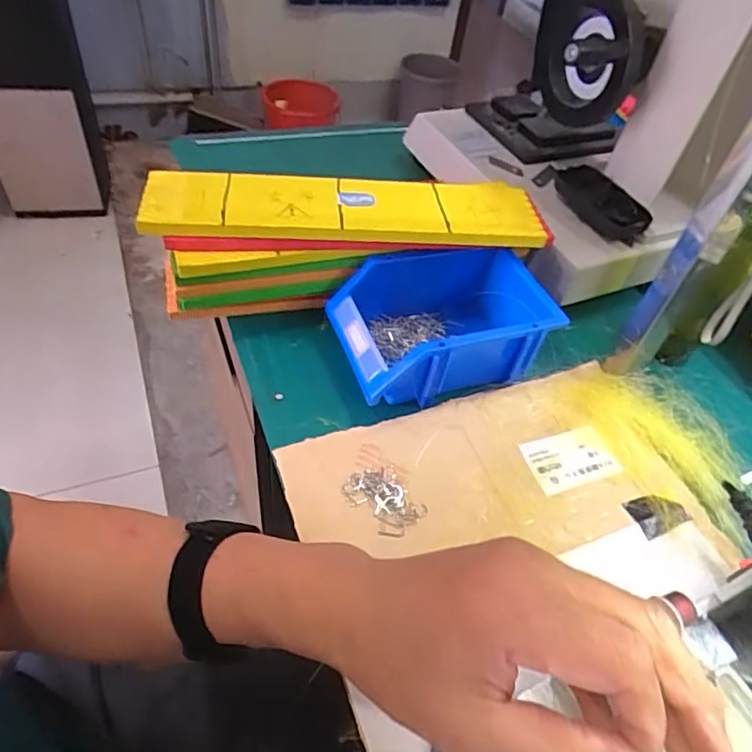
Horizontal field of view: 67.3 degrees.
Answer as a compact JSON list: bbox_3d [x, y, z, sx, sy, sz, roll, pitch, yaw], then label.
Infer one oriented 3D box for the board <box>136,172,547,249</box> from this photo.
[{"bbox_3d":[-0.027,-0.154,0.510,0.340,0.020,0.100,0,50,-8],"label":"board"}]

